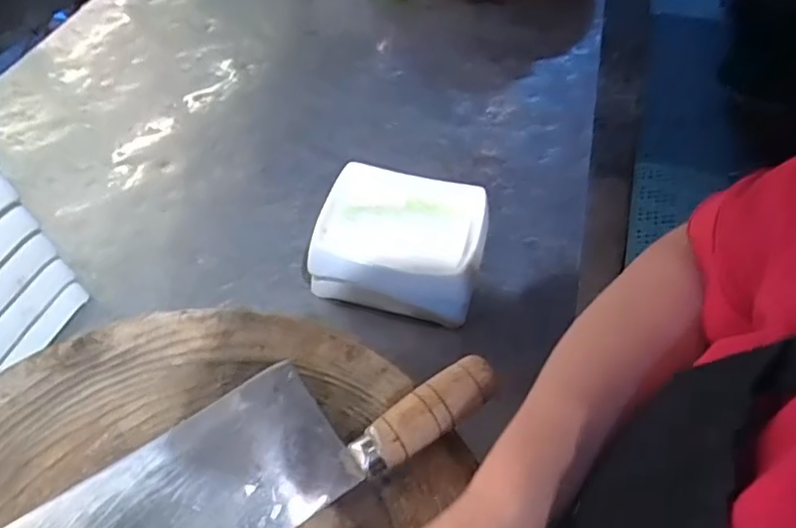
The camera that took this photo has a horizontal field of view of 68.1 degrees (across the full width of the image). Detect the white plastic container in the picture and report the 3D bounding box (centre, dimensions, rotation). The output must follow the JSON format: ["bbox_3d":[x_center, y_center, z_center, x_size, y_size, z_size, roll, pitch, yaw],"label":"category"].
[{"bbox_3d":[0.004,-0.021,0.575,0.153,0.080,0.115,12,51,8],"label":"white plastic container"}]

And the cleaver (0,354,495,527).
[{"bbox_3d":[-0.104,0.127,0.354,0.330,0.034,0.097,-26,55,-21],"label":"cleaver"}]

